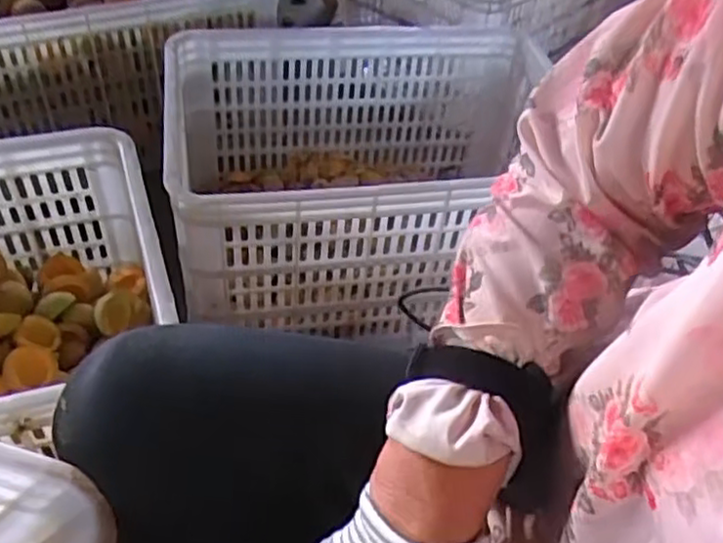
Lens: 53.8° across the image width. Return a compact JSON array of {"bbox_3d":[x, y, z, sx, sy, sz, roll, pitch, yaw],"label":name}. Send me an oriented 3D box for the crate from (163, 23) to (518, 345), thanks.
[{"bbox_3d":[0.012,-0.140,0.976,0.508,0.265,0.396,-6,46,-11],"label":"crate"}]

